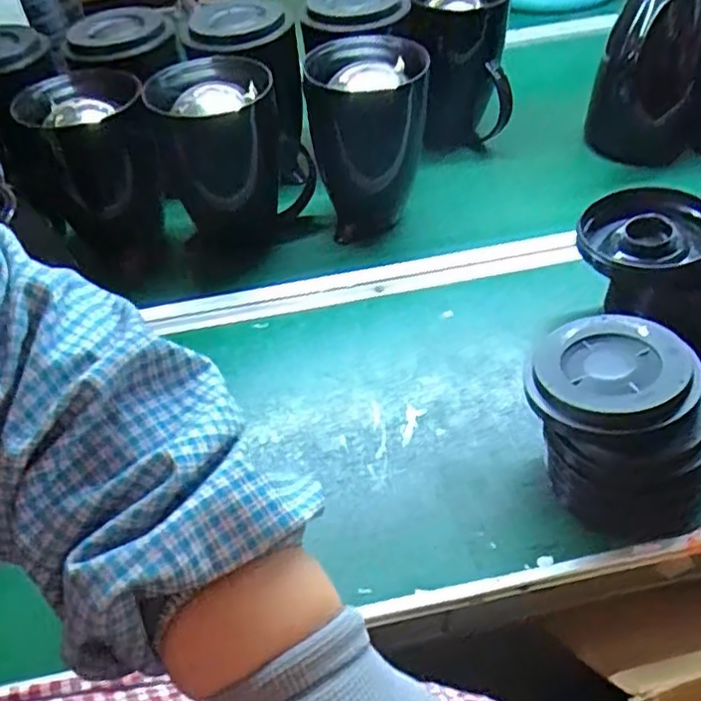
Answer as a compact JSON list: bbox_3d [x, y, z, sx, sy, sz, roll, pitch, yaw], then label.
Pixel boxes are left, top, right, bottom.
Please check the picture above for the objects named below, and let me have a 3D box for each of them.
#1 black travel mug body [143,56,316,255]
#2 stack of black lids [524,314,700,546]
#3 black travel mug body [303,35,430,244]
[{"bbox_3d":[-0.124,-0.204,0.755,0.158,0.207,0.117,-14,47,-9],"label":"black travel mug body"},{"bbox_3d":[0.207,0.059,0.513,0.121,0.122,0.132,-26,42,0],"label":"stack of black lids"},{"bbox_3d":[0.016,-0.247,0.760,0.128,0.174,0.123,-19,48,-13],"label":"black travel mug body"}]

